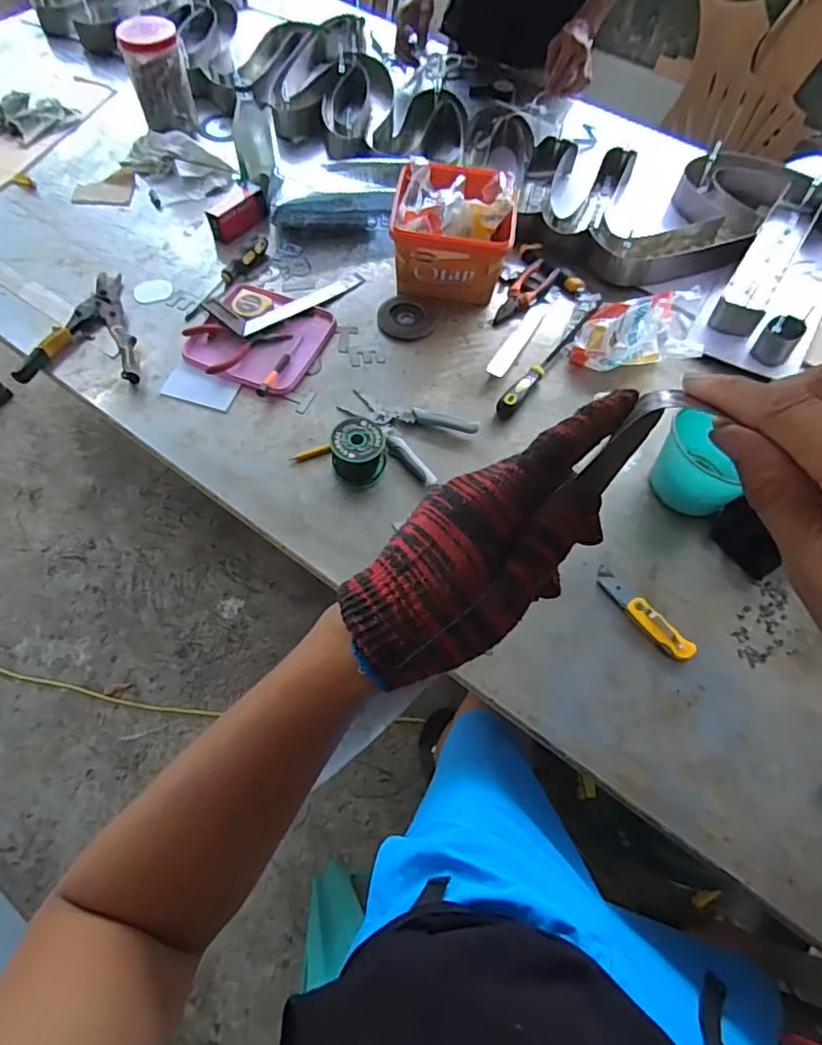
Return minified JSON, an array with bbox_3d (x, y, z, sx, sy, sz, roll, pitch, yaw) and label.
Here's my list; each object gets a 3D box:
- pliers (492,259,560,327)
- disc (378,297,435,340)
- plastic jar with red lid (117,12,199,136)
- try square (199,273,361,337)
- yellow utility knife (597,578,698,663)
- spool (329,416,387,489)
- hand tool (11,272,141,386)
[{"bbox_3d":[0.185,-0.385,0.963,0.048,0.027,0.151,37,67,16],"label":"pliers"},{"bbox_3d":[-0.008,-0.334,0.937,0.091,0.007,0.089,1,63,-1],"label":"disc"},{"bbox_3d":[-0.476,-0.847,1.088,0.098,0.144,0.099,-19,65,-11],"label":"plastic jar with red lid"},{"bbox_3d":[-0.197,-0.373,0.933,0.252,0.022,0.103,-32,68,-17],"label":"try square"},{"bbox_3d":[0.287,0.115,0.705,0.027,0.014,0.135,-38,70,-19],"label":"yellow utility knife"},{"bbox_3d":[-0.070,-0.092,0.769,0.071,0.069,0.067,1,63,-1],"label":"spool"},{"bbox_3d":[-0.485,-0.304,0.883,0.187,0.024,0.214,3,63,0],"label":"hand tool"}]

